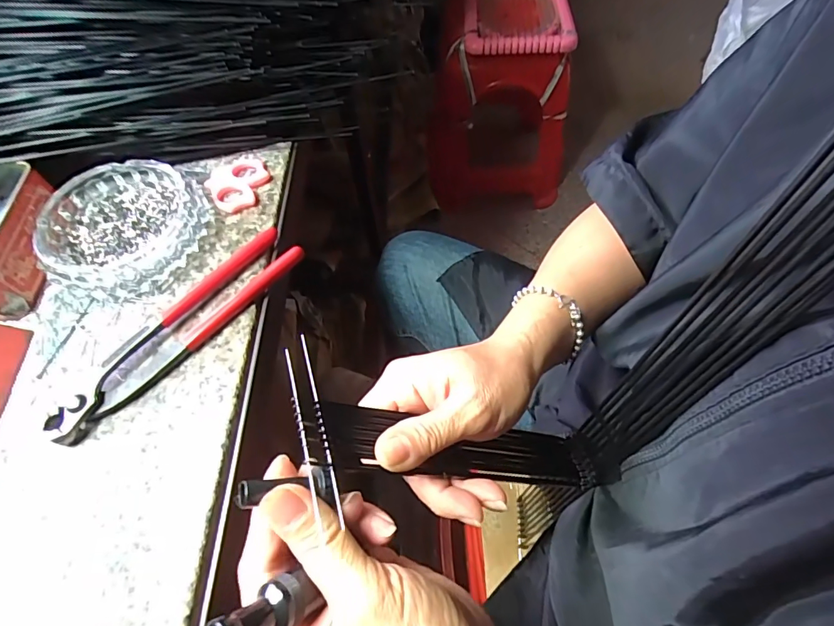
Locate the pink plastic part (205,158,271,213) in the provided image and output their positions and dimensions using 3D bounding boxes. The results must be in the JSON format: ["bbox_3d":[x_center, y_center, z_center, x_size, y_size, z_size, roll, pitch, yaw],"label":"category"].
[{"bbox_3d":[-0.154,-0.113,0.392,0.051,0.008,0.058,-31,62,-14],"label":"pink plastic part"}]

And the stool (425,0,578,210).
[{"bbox_3d":[0.199,-0.551,1.202,0.333,0.490,0.333,-9,59,-2],"label":"stool"}]

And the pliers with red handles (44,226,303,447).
[{"bbox_3d":[-0.170,0.007,0.323,0.048,0.015,0.194,40,69,23],"label":"pliers with red handles"}]

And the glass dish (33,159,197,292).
[{"bbox_3d":[-0.232,-0.069,0.355,0.106,0.032,0.114,-1,59,2],"label":"glass dish"}]

